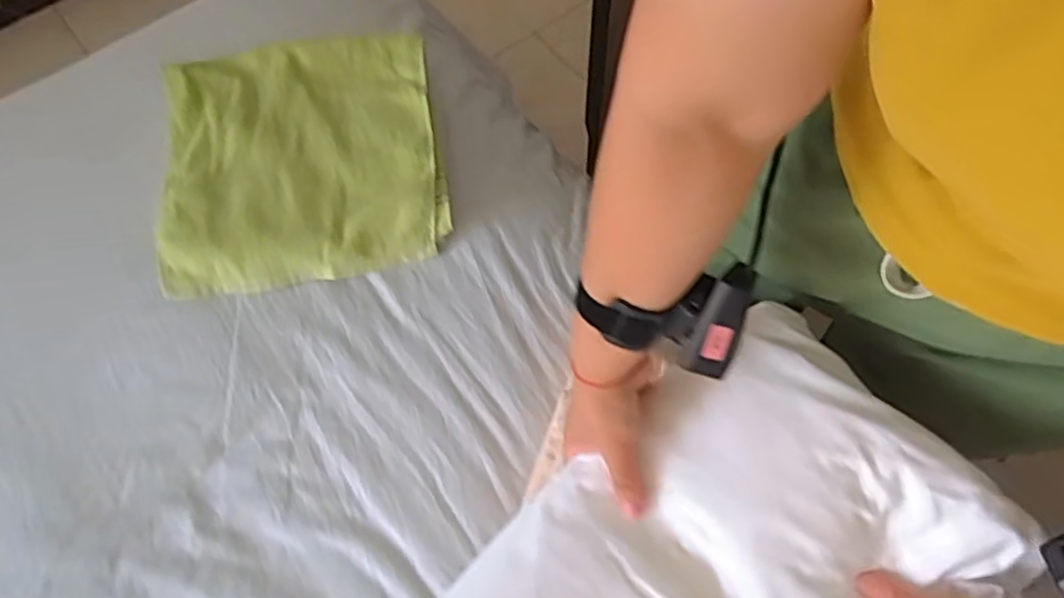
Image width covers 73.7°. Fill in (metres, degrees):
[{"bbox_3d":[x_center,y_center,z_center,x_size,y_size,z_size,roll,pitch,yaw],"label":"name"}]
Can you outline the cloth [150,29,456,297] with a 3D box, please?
[{"bbox_3d":[-0.247,-0.150,0.759,0.290,0.038,0.261,-10,73,1],"label":"cloth"}]

